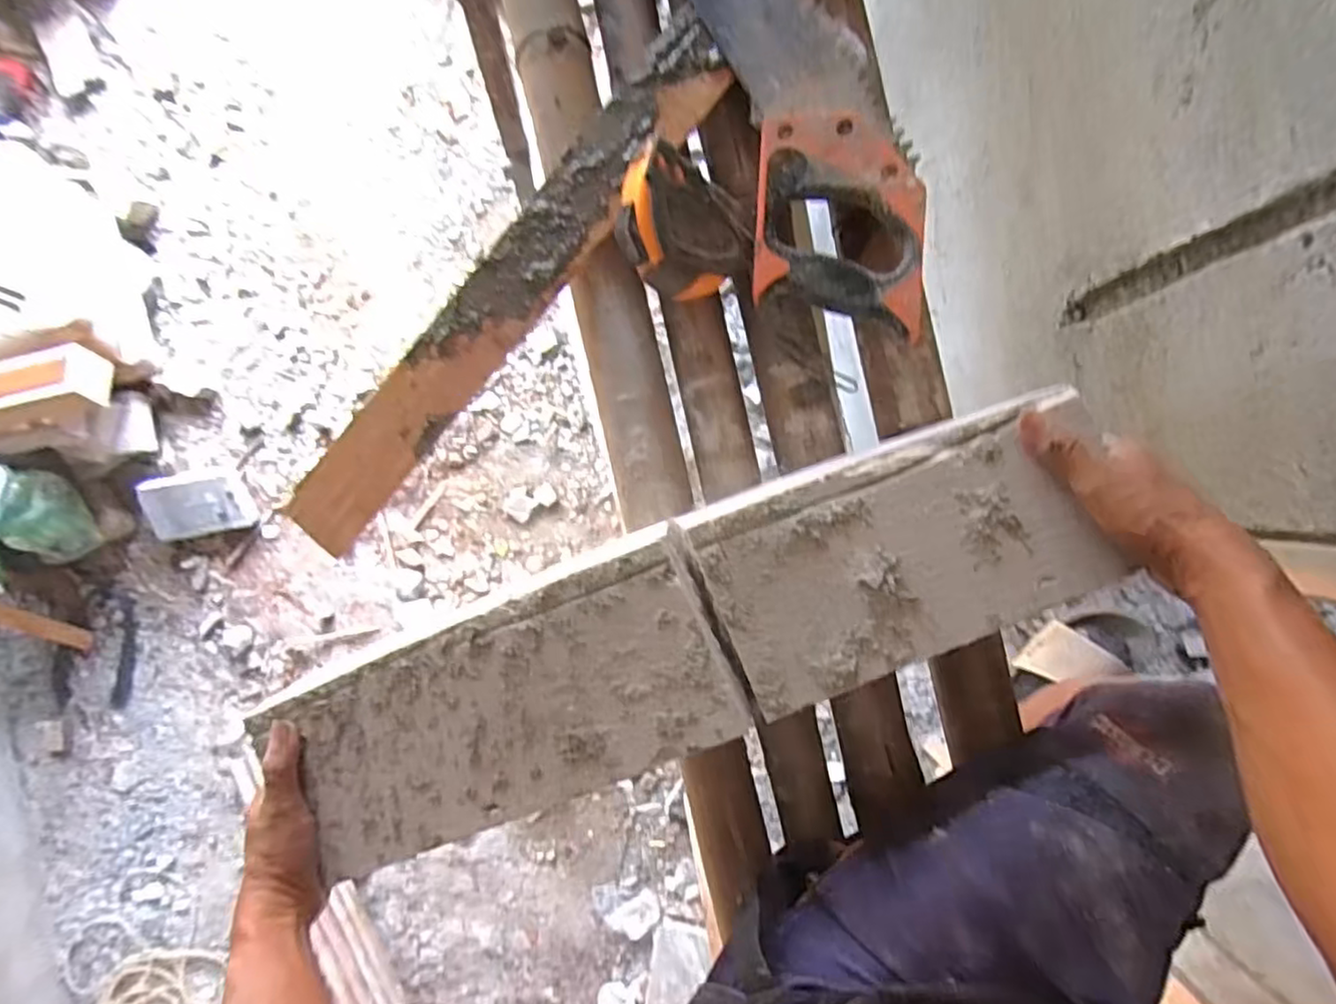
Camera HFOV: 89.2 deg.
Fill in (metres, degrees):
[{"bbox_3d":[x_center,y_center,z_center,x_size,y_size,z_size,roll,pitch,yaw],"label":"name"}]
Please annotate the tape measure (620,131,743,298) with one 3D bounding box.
[{"bbox_3d":[0.006,-0.188,0.466,0.077,0.045,0.096,-39,111,-3],"label":"tape measure"}]

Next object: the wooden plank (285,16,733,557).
[{"bbox_3d":[-0.117,-0.153,0.491,0.057,0.018,0.447,41,93,2],"label":"wooden plank"}]

